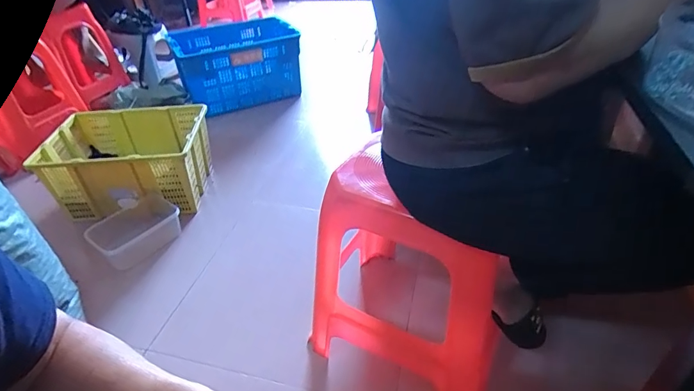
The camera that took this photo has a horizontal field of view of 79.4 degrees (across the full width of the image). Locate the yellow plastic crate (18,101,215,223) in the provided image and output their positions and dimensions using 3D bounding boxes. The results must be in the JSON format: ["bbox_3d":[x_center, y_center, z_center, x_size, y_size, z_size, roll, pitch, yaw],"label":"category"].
[{"bbox_3d":[-0.757,-0.133,1.488,0.504,0.240,0.421,-5,37,-2],"label":"yellow plastic crate"}]

